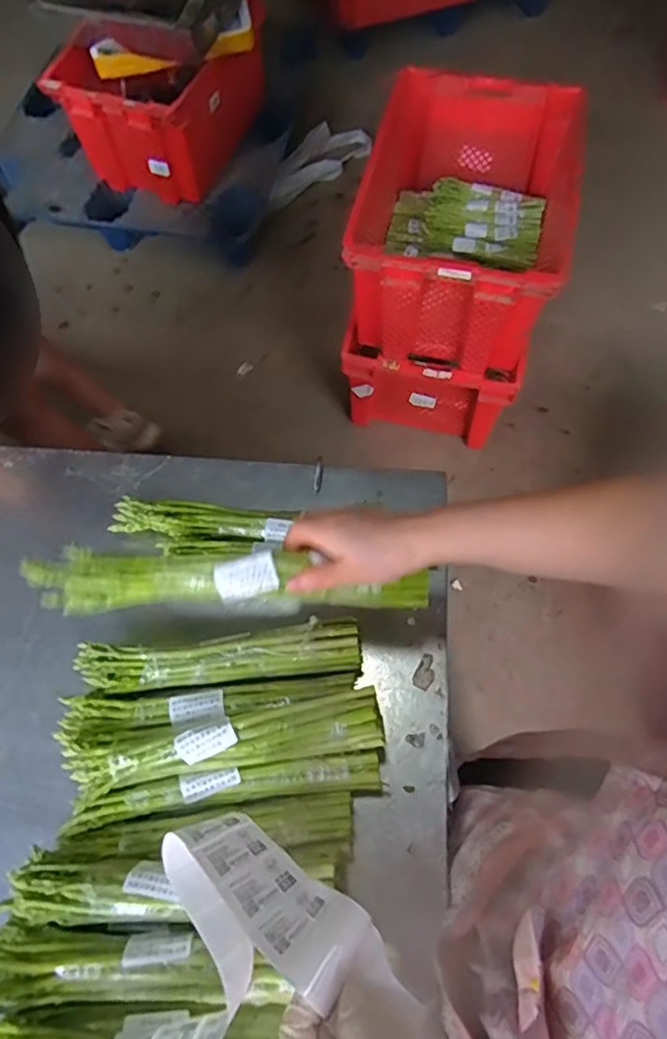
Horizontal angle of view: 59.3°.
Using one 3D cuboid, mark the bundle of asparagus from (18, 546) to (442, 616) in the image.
[{"bbox_3d":[-0.088,0.053,0.495,0.330,0.041,0.044,1,63,0],"label":"bundle of asparagus"}]

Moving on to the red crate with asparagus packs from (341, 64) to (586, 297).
[{"bbox_3d":[0.272,-0.670,1.275,0.456,0.255,0.593,11,66,6],"label":"red crate with asparagus packs"}]

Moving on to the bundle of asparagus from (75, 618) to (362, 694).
[{"bbox_3d":[-0.108,0.138,0.566,0.266,0.046,0.053,-6,65,-2],"label":"bundle of asparagus"}]

